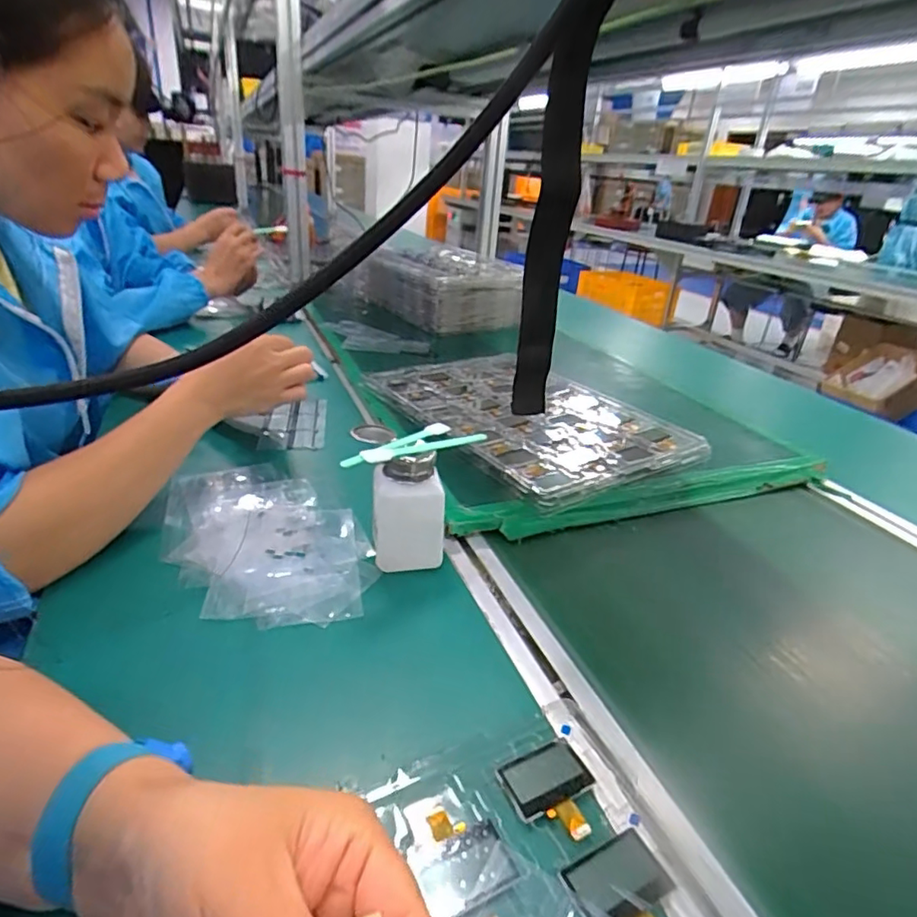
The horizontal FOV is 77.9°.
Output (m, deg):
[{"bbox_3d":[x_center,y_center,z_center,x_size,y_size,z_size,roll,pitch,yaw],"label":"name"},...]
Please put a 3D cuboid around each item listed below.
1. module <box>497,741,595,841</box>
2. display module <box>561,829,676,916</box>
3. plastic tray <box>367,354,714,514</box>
[{"bbox_3d":[0.051,0.174,0.299,0.044,0.004,0.047,-10,31,-27],"label":"module"},{"bbox_3d":[0.078,0.198,0.257,0.047,0.004,0.047,-10,31,-26],"label":"display module"},{"bbox_3d":[0.089,-0.059,0.717,0.275,0.033,0.364,-14,33,-33],"label":"plastic tray"}]

